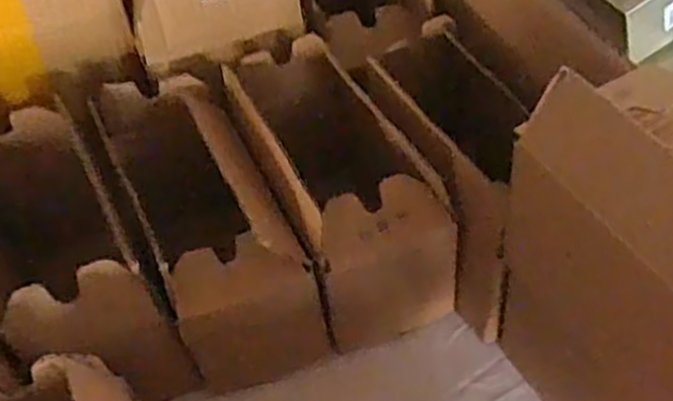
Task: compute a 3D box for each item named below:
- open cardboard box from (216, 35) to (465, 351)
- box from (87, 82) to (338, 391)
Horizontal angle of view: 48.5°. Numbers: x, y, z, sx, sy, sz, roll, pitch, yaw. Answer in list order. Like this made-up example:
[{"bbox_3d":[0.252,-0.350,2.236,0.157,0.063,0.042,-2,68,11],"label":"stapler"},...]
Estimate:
[{"bbox_3d":[0.002,-0.009,0.570,0.103,0.145,0.188,-20,50,-15],"label":"open cardboard box"},{"bbox_3d":[-0.093,0.022,0.550,0.099,0.142,0.197,-21,50,-16],"label":"box"}]

